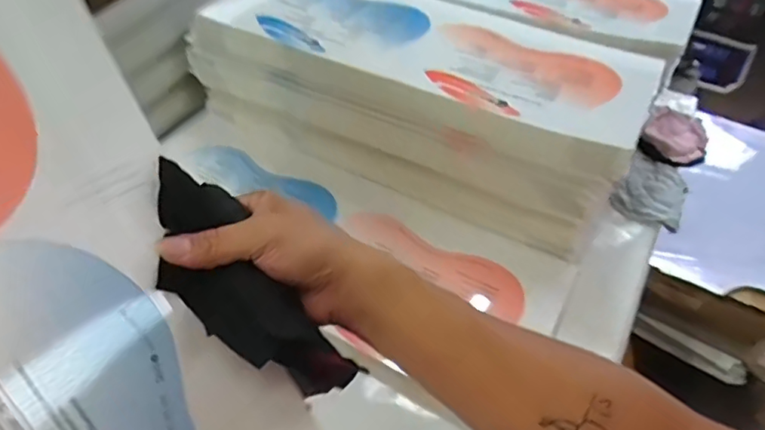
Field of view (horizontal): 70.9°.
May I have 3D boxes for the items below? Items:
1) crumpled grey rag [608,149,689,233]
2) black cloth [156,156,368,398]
[{"bbox_3d":[0.450,-0.045,0.900,0.105,0.031,0.137,22,50,18],"label":"crumpled grey rag"},{"bbox_3d":[-0.084,0.043,0.320,0.060,0.022,0.164,-38,85,-31],"label":"black cloth"}]

